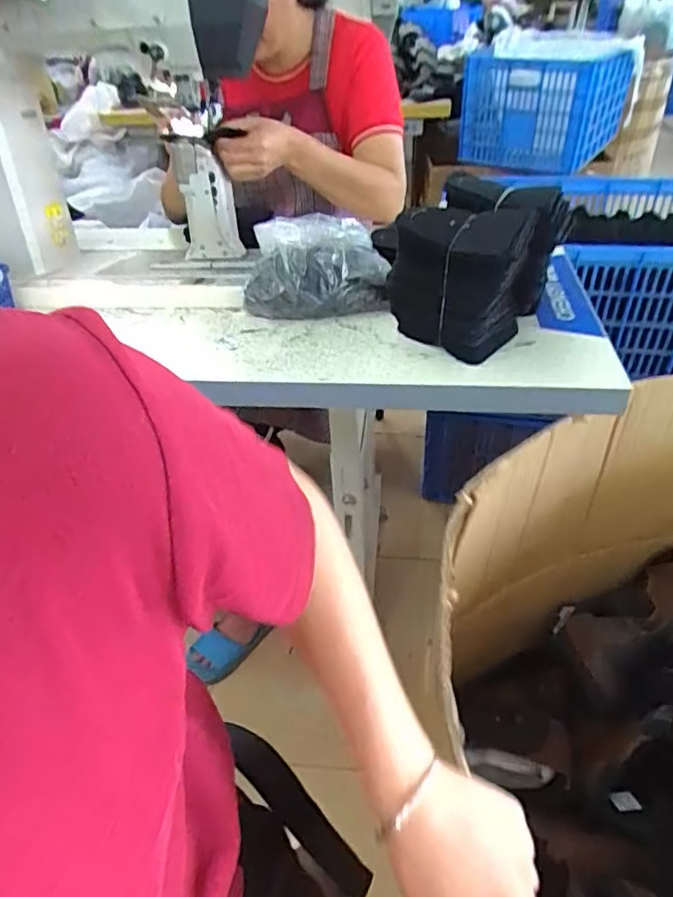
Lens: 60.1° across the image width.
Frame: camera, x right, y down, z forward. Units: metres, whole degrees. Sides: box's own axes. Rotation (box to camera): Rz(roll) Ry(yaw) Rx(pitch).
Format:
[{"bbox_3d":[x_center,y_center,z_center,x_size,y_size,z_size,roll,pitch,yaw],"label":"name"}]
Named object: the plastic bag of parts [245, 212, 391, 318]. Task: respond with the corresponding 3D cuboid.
[{"bbox_3d":[-0.031,-0.251,0.796,0.195,0.115,0.109,-2,40,3],"label":"plastic bag of parts"}]

